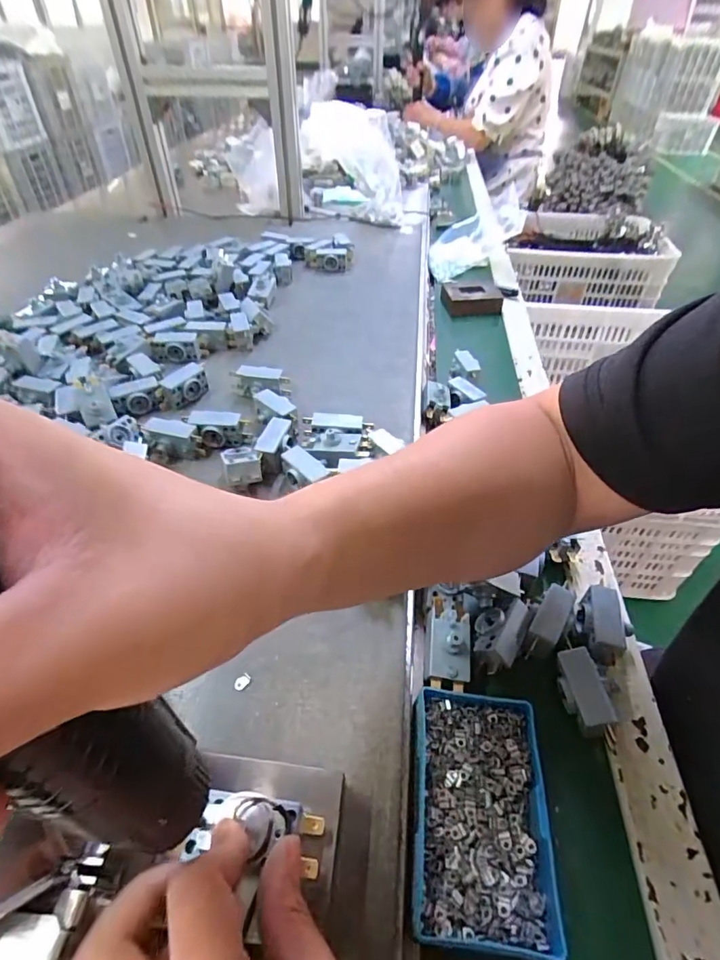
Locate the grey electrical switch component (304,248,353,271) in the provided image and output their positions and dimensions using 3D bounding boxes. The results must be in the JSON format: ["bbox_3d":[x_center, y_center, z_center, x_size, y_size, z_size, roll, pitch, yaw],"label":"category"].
[{"bbox_3d":[-0.048,-0.343,0.741,0.074,0.029,0.036,-4,44,-6],"label":"grey electrical switch component"}]

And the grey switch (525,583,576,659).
[{"bbox_3d":[0.136,0.101,0.340,0.019,0.019,0.052,23,51,26],"label":"grey switch"}]

